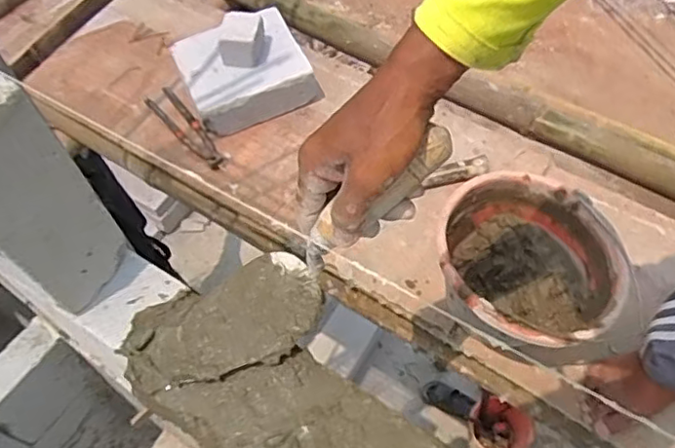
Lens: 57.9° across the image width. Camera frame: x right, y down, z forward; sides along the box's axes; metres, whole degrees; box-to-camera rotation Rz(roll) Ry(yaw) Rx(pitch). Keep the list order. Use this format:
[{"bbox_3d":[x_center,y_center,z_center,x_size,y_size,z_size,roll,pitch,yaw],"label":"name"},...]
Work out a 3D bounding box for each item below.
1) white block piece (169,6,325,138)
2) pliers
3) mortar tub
[{"bbox_3d":[-0.169,-0.289,1.117,0.223,0.145,0.196,-24,60,-10],"label":"white block piece"},{"bbox_3d":[-0.272,-0.173,1.109,0.052,0.014,0.226,-37,63,-17],"label":"pliers"},{"bbox_3d":[0.258,0.064,0.830,0.223,0.135,0.231,-2,58,3],"label":"mortar tub"}]

